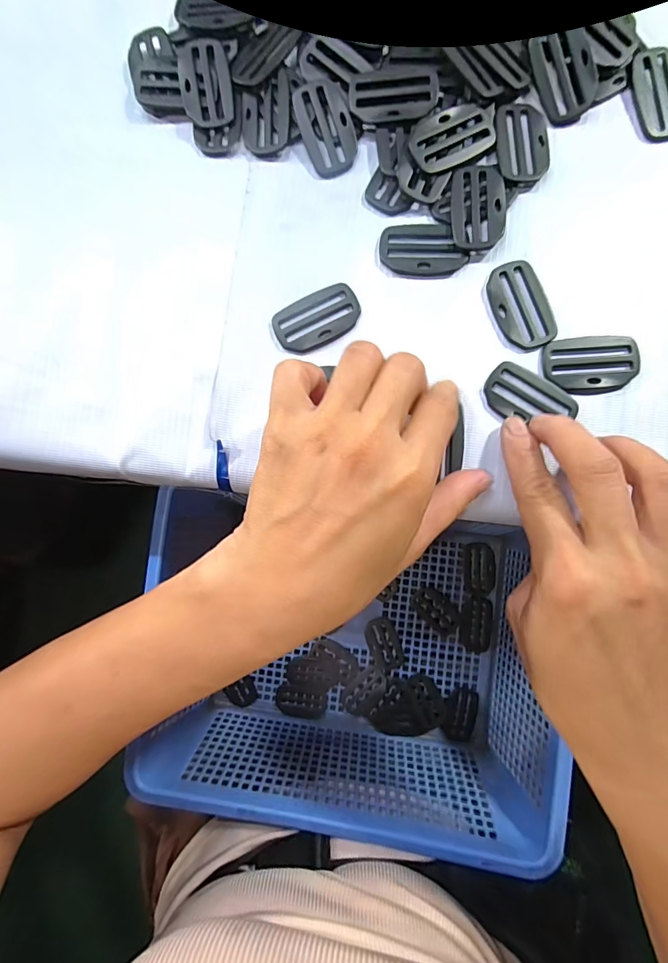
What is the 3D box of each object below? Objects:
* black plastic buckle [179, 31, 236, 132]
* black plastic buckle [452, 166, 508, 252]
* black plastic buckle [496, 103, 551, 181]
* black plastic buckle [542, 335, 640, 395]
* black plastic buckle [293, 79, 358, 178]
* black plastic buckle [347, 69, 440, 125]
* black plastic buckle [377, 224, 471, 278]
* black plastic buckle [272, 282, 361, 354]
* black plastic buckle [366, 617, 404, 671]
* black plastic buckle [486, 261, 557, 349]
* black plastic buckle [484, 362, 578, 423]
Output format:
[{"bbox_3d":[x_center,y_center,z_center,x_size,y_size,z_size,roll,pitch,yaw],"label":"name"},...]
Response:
[{"bbox_3d":[-0.070,-0.222,0.237,0.027,0.009,0.049,-7,86,3],"label":"black plastic buckle"},{"bbox_3d":[0.075,-0.143,0.224,0.028,0.004,0.043,-2,86,3],"label":"black plastic buckle"},{"bbox_3d":[0.100,-0.180,0.226,0.027,0.004,0.043,-4,86,3],"label":"black plastic buckle"},{"bbox_3d":[0.130,-0.059,0.215,0.046,0.004,0.028,-3,86,3],"label":"black plastic buckle"},{"bbox_3d":[-0.003,-0.191,0.232,0.028,0.004,0.047,-17,99,6],"label":"black plastic buckle"},{"bbox_3d":[0.032,-0.205,0.228,0.046,0.005,0.026,0,86,4],"label":"black plastic buckle"},{"bbox_3d":[0.047,-0.123,0.226,0.045,0.004,0.027,6,87,4],"label":"black plastic buckle"},{"bbox_3d":[-0.009,-0.087,0.227,0.046,0.004,0.030,-28,85,1],"label":"black plastic buckle"},{"bbox_3d":[0.046,0.147,0.389,0.027,0.004,0.046,-18,86,1],"label":"black plastic buckle"},{"bbox_3d":[0.097,-0.091,0.220,0.028,0.004,0.046,-17,85,2],"label":"black plastic buckle"},{"bbox_3d":[0.099,-0.041,0.216,0.045,0.004,0.027,32,89,5],"label":"black plastic buckle"}]

